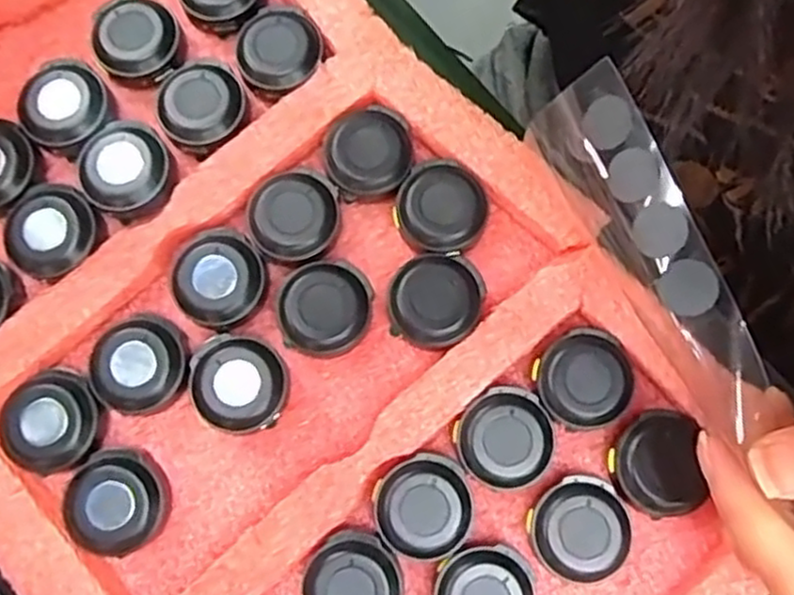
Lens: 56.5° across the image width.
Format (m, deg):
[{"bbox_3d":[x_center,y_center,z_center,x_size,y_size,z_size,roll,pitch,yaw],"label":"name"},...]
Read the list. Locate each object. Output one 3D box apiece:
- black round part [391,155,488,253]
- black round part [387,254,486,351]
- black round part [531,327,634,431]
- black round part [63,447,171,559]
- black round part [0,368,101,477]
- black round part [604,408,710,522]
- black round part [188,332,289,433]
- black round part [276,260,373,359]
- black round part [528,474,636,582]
[{"bbox_3d":[0.014,-0.029,0.239,0.028,0.013,0.030,0,78,-1],"label":"black round part"},{"bbox_3d":[0.012,0.001,0.232,0.028,0.013,0.027,0,78,-1],"label":"black round part"},{"bbox_3d":[0.057,0.025,0.226,0.028,0.005,0.029,-3,80,17],"label":"black round part"},{"bbox_3d":[-0.084,0.061,0.222,0.029,0.012,0.029,0,78,-1],"label":"black round part"},{"bbox_3d":[-0.105,0.038,0.225,0.028,0.012,0.030,0,78,-1],"label":"black round part"},{"bbox_3d":[0.077,0.050,0.222,0.025,0.016,0.030,-5,78,-2],"label":"black round part"},{"bbox_3d":[-0.049,0.026,0.229,0.028,0.013,0.030,0,78,-1],"label":"black round part"},{"bbox_3d":[-0.023,0.004,0.233,0.029,0.013,0.028,0,76,1],"label":"black round part"},{"bbox_3d":[0.054,0.068,0.220,0.029,0.012,0.028,0,78,-1],"label":"black round part"}]

